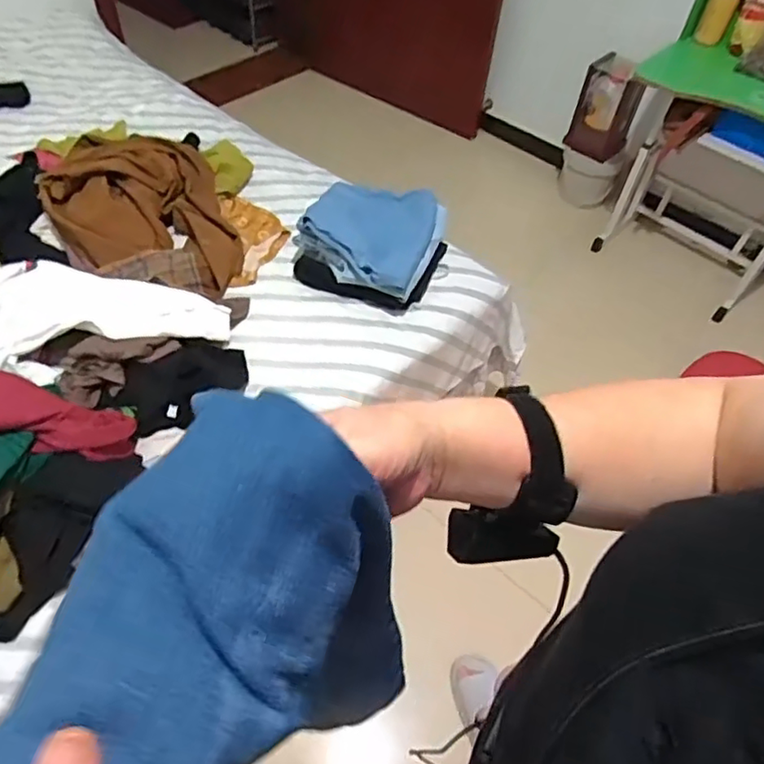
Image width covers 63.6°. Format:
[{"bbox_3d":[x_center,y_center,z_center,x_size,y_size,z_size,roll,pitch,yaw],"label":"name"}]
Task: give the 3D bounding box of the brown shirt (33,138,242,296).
[{"bbox_3d":[-0.510,-0.362,1.291,0.354,0.161,0.450,-17,55,-18],"label":"brown shirt"}]

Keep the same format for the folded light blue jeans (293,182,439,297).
[{"bbox_3d":[-0.019,-0.327,1.285,0.260,0.082,0.281,17,52,9],"label":"folded light blue jeans"}]

